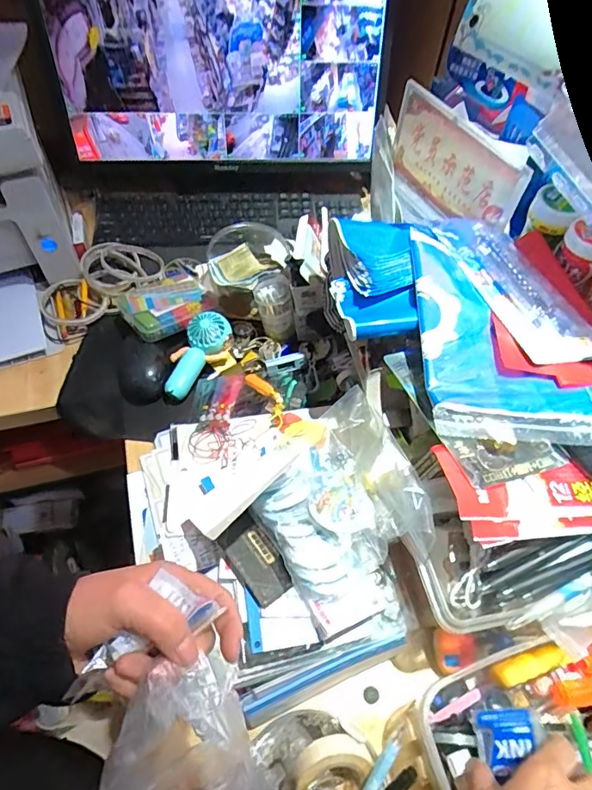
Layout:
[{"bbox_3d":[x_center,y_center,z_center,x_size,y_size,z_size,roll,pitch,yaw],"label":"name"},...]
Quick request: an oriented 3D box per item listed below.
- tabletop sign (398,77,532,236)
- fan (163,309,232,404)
[{"bbox_3d":[0.188,-0.276,0.579,0.023,0.098,0.199,-23,61,-16],"label":"tabletop sign"},{"bbox_3d":[-0.128,-0.050,0.609,0.047,0.031,0.119,27,81,14],"label":"fan"}]

